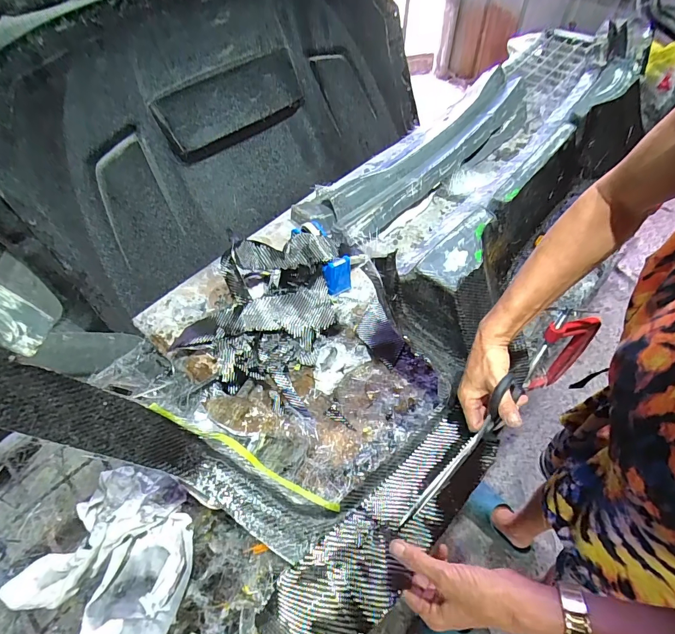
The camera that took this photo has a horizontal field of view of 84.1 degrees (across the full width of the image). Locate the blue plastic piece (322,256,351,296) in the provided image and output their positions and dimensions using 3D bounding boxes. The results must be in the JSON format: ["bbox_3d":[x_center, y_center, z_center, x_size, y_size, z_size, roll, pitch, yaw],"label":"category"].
[{"bbox_3d":[0.002,-0.085,0.773,0.057,0.083,0.032,-16,55,-9],"label":"blue plastic piece"}]

